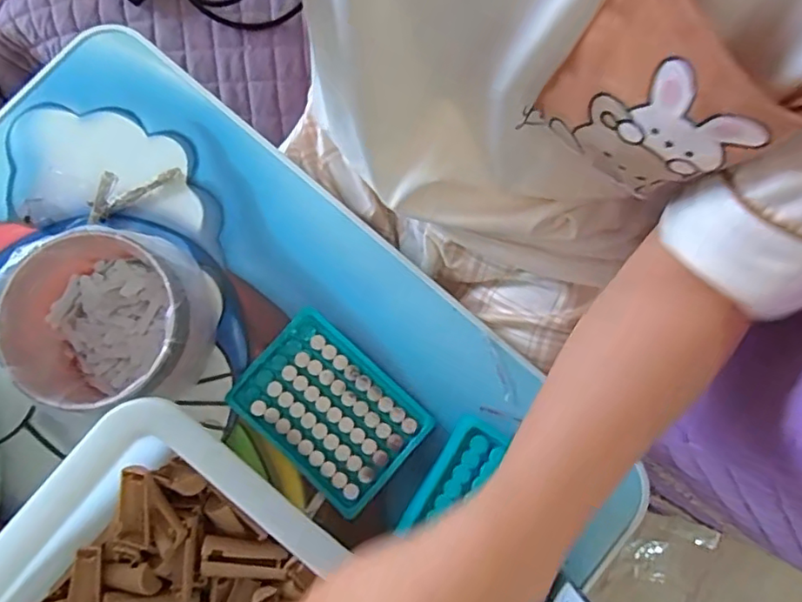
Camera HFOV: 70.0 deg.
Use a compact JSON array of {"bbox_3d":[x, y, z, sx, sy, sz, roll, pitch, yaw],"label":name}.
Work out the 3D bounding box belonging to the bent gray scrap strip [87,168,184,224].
[{"bbox_3d":[-0.216,-0.093,0.451,0.076,0.026,0.025,-34,80,-7],"label":"bent gray scrap strip"}]

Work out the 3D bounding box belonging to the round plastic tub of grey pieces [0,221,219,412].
[{"bbox_3d":[-0.198,0.012,0.401,0.123,0.081,0.122,0,82,2],"label":"round plastic tub of grey pieces"}]

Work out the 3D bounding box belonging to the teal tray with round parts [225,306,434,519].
[{"bbox_3d":[-0.054,0.082,0.431,0.132,0.011,0.095,41,85,7],"label":"teal tray with round parts"}]

